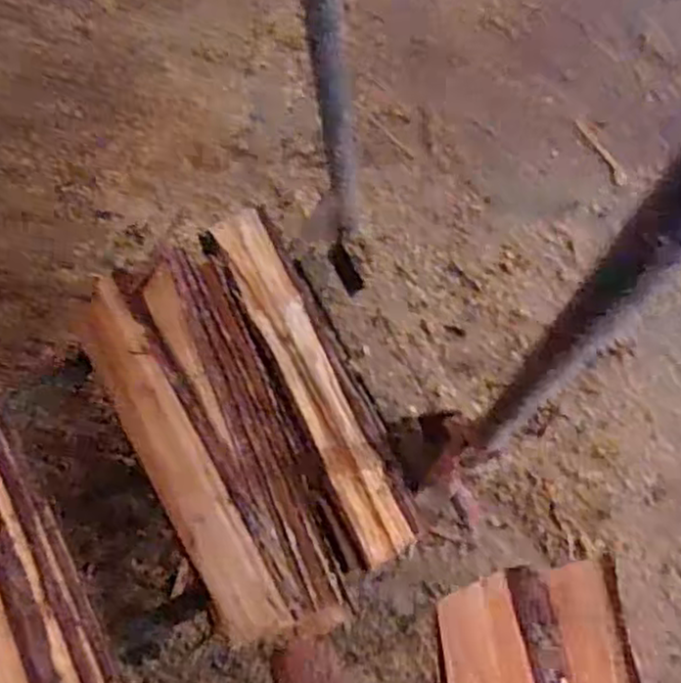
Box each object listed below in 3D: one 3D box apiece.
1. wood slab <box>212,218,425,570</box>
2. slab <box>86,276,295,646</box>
[{"bbox_3d":[-0.028,0.046,0.959,0.097,0.072,0.497,-26,74,-2],"label":"wood slab"},{"bbox_3d":[-0.218,0.141,0.924,0.103,0.069,0.514,-29,74,-3],"label":"slab"}]

